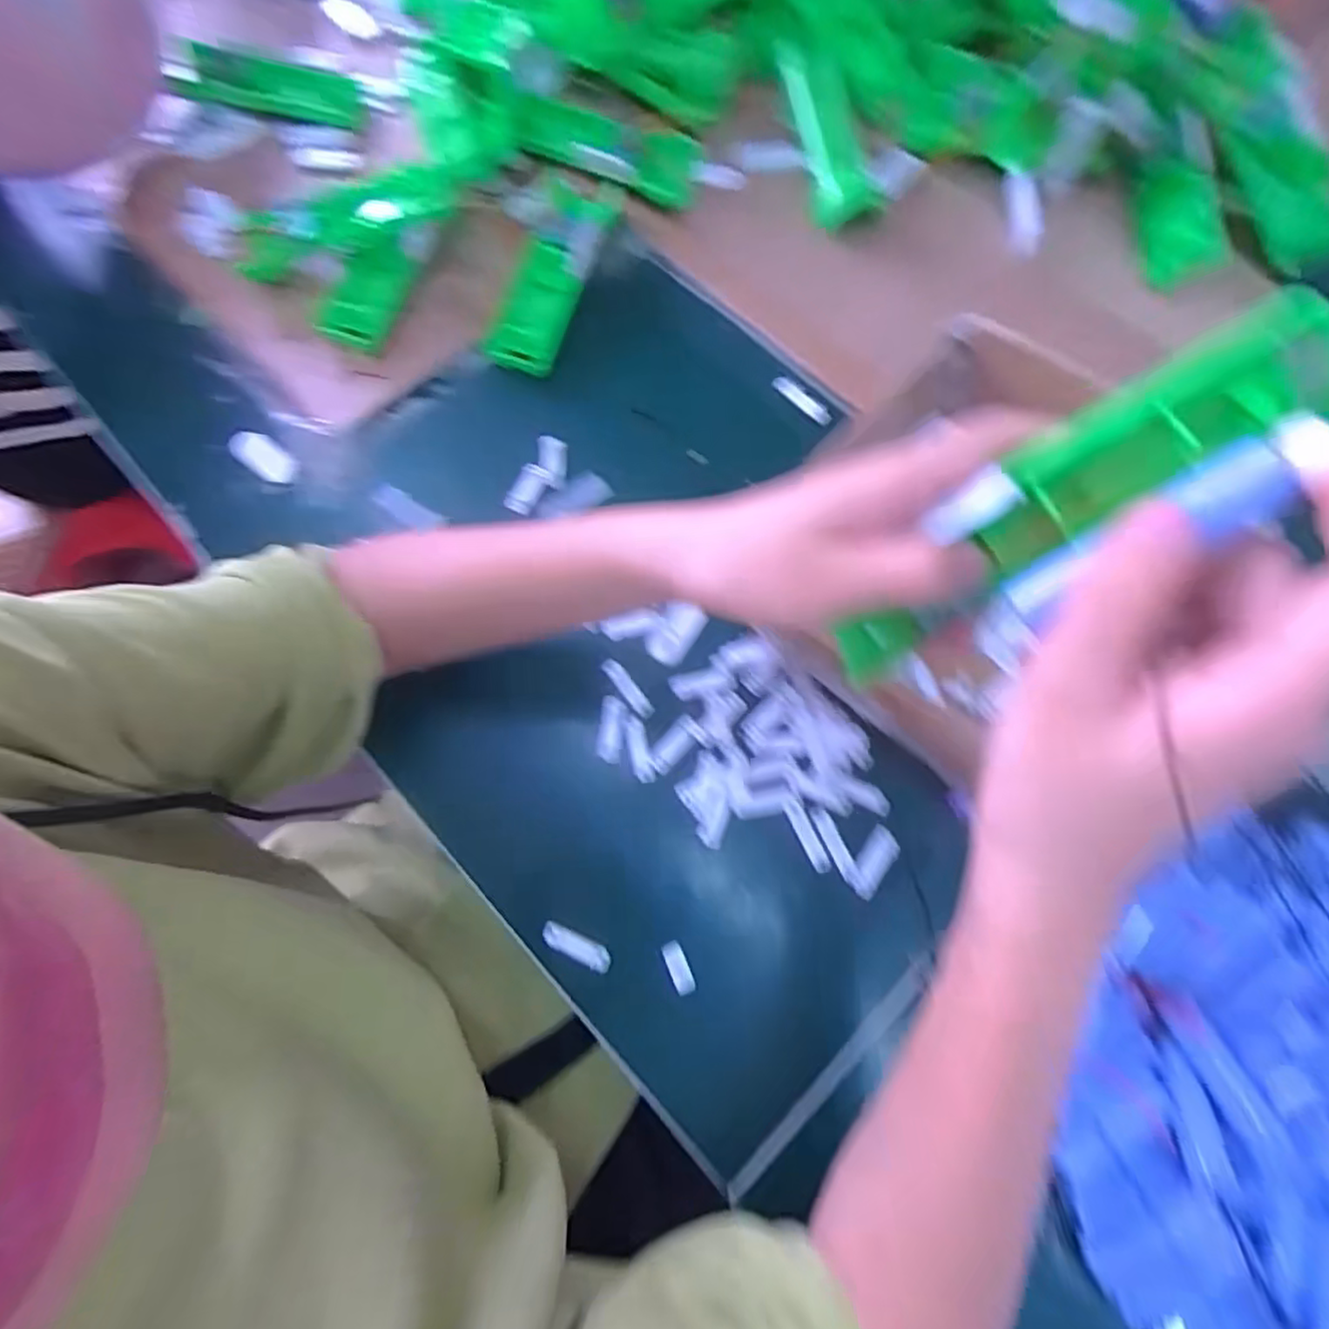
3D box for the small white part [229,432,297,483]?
[{"bbox_3d":[-0.279,-0.145,0.461,0.051,0.006,0.023,32,75,10],"label":"small white part"}]

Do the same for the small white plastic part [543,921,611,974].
[{"bbox_3d":[-0.049,0.158,0.369,0.041,0.004,0.013,24,74,7],"label":"small white plastic part"}]

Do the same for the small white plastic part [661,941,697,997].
[{"bbox_3d":[0.008,0.169,0.367,0.011,0.005,0.027,-22,74,-7],"label":"small white plastic part"}]

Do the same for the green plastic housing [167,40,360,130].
[{"bbox_3d":[-0.327,-0.477,0.543,0.157,0.017,0.049,15,73,5],"label":"green plastic housing"}]

